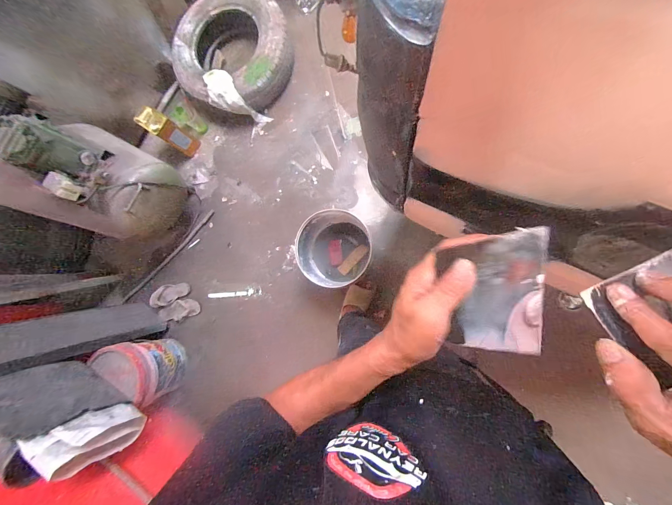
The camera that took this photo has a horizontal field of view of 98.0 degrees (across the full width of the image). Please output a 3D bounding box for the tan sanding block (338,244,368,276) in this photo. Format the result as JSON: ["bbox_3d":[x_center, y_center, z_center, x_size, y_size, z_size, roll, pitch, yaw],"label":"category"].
[{"bbox_3d":[0.074,0.028,1.284,0.047,0.015,0.164,41,75,10],"label":"tan sanding block"}]

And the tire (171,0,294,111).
[{"bbox_3d":[-0.533,-1.028,1.493,0.618,0.182,0.594,5,87,9],"label":"tire"}]

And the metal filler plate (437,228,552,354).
[{"bbox_3d":[0.140,0.039,0.264,0.082,0.008,0.116,-3,108,19],"label":"metal filler plate"}]

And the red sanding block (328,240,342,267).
[{"bbox_3d":[-0.002,0.003,1.269,0.053,0.020,0.111,-6,85,8],"label":"red sanding block"}]

